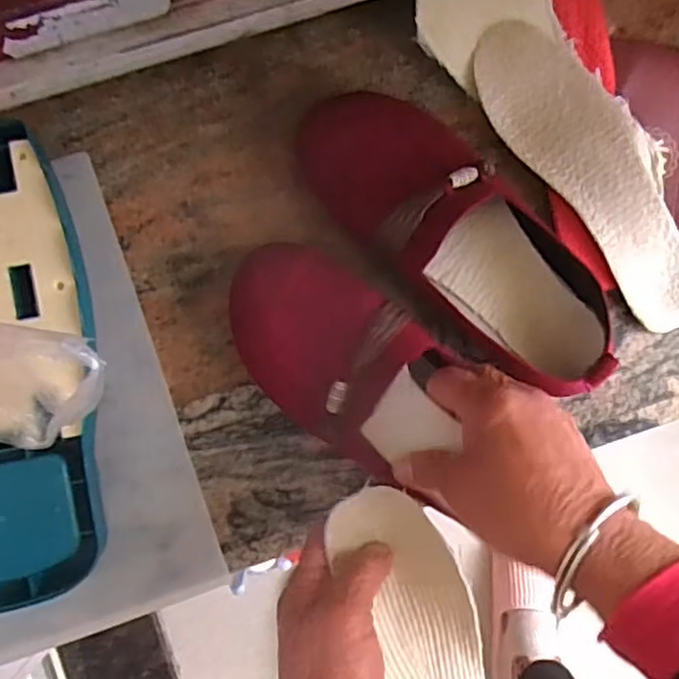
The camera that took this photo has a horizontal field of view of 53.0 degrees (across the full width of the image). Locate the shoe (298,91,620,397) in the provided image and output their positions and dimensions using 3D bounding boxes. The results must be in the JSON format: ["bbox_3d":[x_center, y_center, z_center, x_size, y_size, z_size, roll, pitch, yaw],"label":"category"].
[{"bbox_3d":[0.071,-0.061,0.416,0.221,0.076,0.081,42,90,-3],"label":"shoe"}]

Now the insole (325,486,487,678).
[{"bbox_3d":[0.051,0.179,0.374,0.056,0.025,0.211,-18,99,-2],"label":"insole"}]

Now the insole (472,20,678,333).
[{"bbox_3d":[0.167,-0.108,0.444,0.069,0.024,0.221,-38,93,-1],"label":"insole"}]

